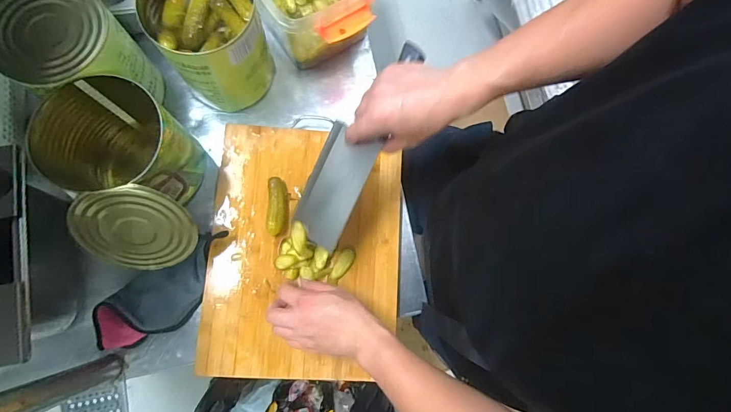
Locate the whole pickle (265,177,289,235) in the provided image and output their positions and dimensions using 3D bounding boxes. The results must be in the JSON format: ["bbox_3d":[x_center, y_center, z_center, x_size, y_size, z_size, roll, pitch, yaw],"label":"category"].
[{"bbox_3d":[-0.139,0.000,0.617,0.030,0.025,0.088,2,85,-1],"label":"whole pickle"}]

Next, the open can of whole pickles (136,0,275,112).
[{"bbox_3d":[-0.229,-0.248,0.598,0.145,0.181,0.144,1,79,-4],"label":"open can of whole pickles"}]

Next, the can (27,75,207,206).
[{"bbox_3d":[-0.330,-0.070,0.546,0.147,0.168,0.150,1,79,-4],"label":"can"}]

